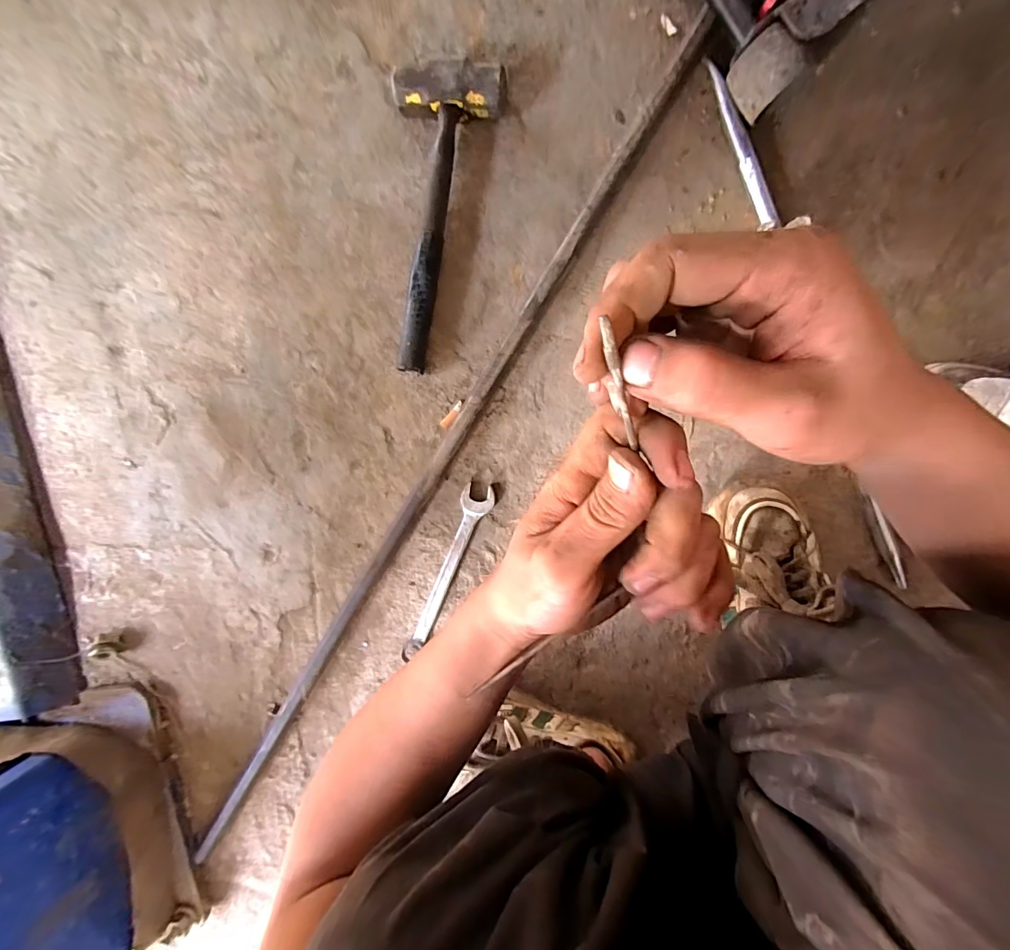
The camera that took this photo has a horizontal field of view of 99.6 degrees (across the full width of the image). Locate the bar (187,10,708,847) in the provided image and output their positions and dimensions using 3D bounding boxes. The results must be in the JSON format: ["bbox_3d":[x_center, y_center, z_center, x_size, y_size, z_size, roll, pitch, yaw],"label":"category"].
[{"bbox_3d":[-0.111,0.028,0.508,0.030,0.027,1.106,33,99,4],"label":"bar"}]

